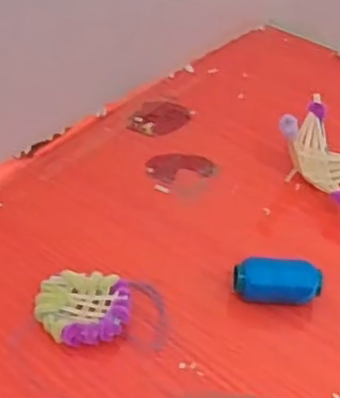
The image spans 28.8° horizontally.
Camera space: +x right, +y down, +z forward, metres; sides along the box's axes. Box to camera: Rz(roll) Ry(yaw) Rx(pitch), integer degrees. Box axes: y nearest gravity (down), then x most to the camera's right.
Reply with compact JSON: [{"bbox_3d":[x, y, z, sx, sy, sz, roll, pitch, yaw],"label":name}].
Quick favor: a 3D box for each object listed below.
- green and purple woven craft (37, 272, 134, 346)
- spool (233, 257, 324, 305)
[{"bbox_3d":[-0.053,0.069,0.405,0.055,0.018,0.049,7,41,1],"label":"green and purple woven craft"},{"bbox_3d":[0.069,0.056,0.426,0.053,0.028,0.023,3,41,-3],"label":"spool"}]

